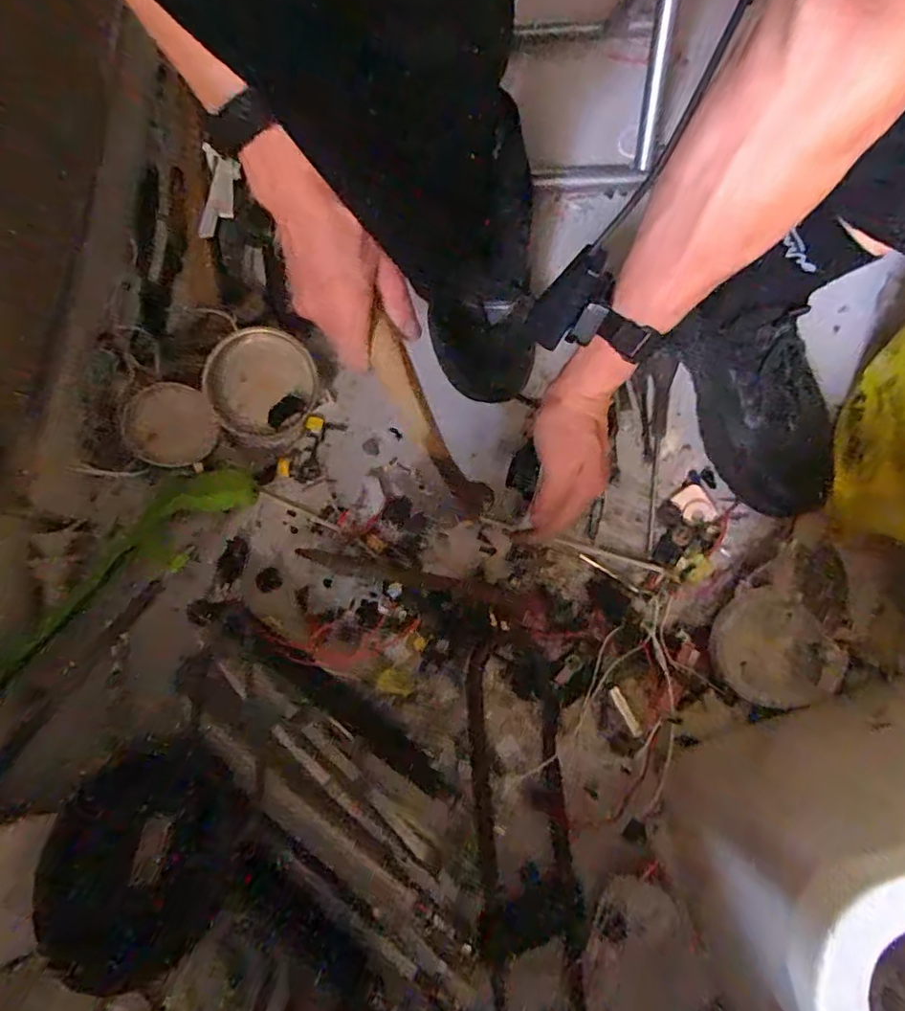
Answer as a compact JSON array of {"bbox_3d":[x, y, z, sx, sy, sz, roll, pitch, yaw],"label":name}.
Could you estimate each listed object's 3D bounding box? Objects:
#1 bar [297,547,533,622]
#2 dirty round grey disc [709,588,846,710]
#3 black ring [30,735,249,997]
[{"bbox_3d":[-0.035,0.074,0.541,0.231,0.015,0.025,11,80,5],"label":"bar"},{"bbox_3d":[0.280,0.127,0.490,0.095,0.031,0.087,-1,79,3],"label":"dirty round grey disc"},{"bbox_3d":[-0.248,0.278,0.451,0.141,0.017,0.154,26,54,0],"label":"black ring"}]

